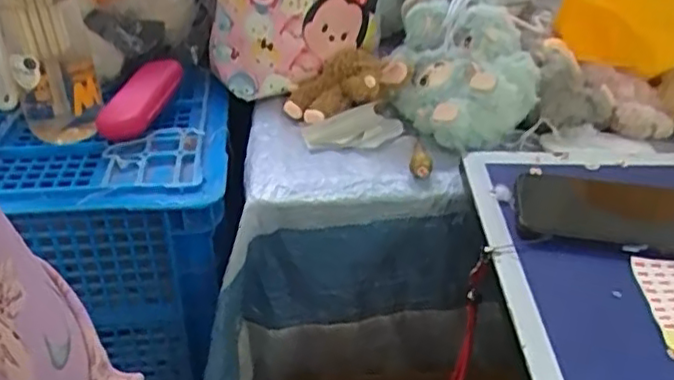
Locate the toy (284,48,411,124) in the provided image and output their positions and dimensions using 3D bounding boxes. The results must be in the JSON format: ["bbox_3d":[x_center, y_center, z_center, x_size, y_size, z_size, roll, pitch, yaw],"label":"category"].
[{"bbox_3d":[0.011,-0.106,0.705,0.132,0.059,0.076,-2,35,-4],"label":"toy"}]

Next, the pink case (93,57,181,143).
[{"bbox_3d":[-0.198,-0.097,0.679,0.054,0.023,0.119,14,52,17],"label":"pink case"}]

